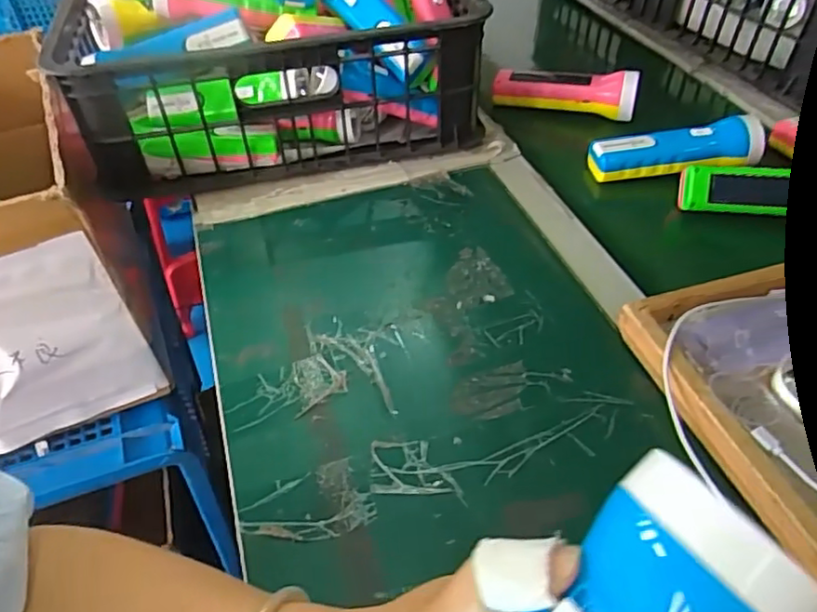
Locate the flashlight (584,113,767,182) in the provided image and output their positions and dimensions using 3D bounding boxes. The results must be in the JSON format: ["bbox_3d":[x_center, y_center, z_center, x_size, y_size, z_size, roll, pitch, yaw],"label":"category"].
[{"bbox_3d":[0.266,-0.157,0.620,0.167,0.053,0.039,-2,45,-3],"label":"flashlight"}]

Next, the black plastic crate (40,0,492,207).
[{"bbox_3d":[-0.192,-0.352,0.736,0.387,0.151,0.541,-15,47,-16],"label":"black plastic crate"}]

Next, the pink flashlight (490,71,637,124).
[{"bbox_3d":[0.182,-0.256,0.721,0.159,0.047,0.042,15,46,13],"label":"pink flashlight"}]

